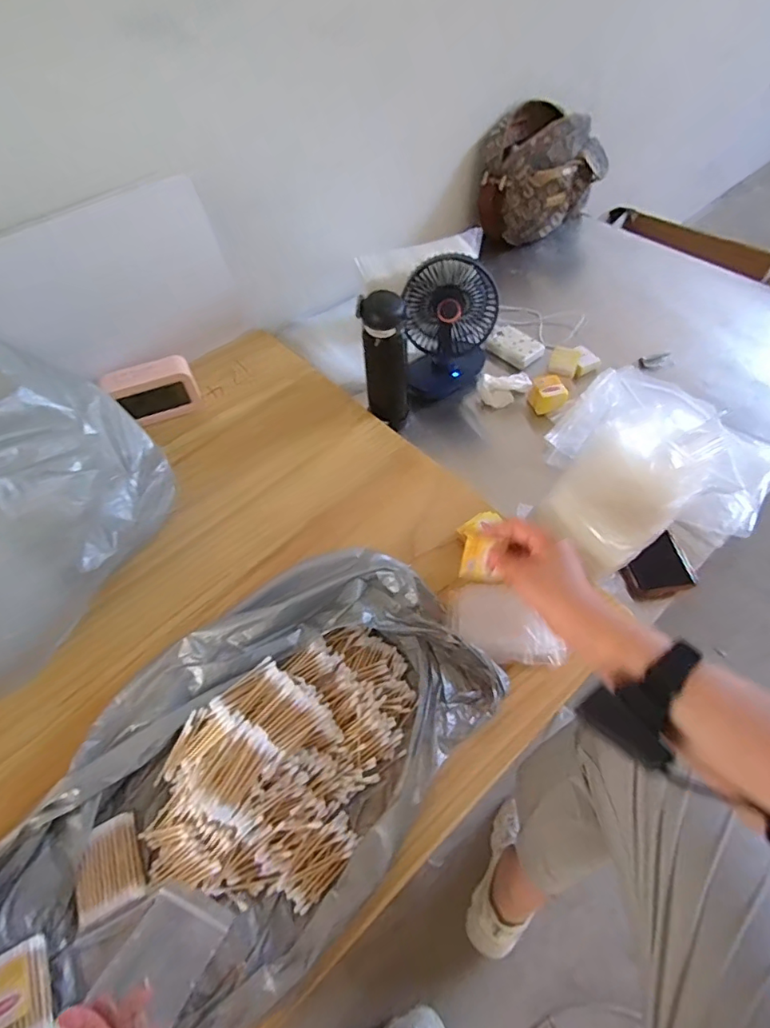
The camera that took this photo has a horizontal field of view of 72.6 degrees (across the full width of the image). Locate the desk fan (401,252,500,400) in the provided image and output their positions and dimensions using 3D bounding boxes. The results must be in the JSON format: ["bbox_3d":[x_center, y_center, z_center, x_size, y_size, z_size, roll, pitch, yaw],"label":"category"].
[{"bbox_3d":[0.109,-0.298,0.849,0.141,0.203,0.096,0,56,5],"label":"desk fan"}]

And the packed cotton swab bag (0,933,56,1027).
[{"bbox_3d":[-0.301,0.394,0.424,0.052,0.012,0.075,-12,46,-33],"label":"packed cotton swab bag"}]

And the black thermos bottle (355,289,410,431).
[{"bbox_3d":[0.002,-0.214,0.765,0.060,0.210,0.058,-6,55,0],"label":"black thermos bottle"}]

